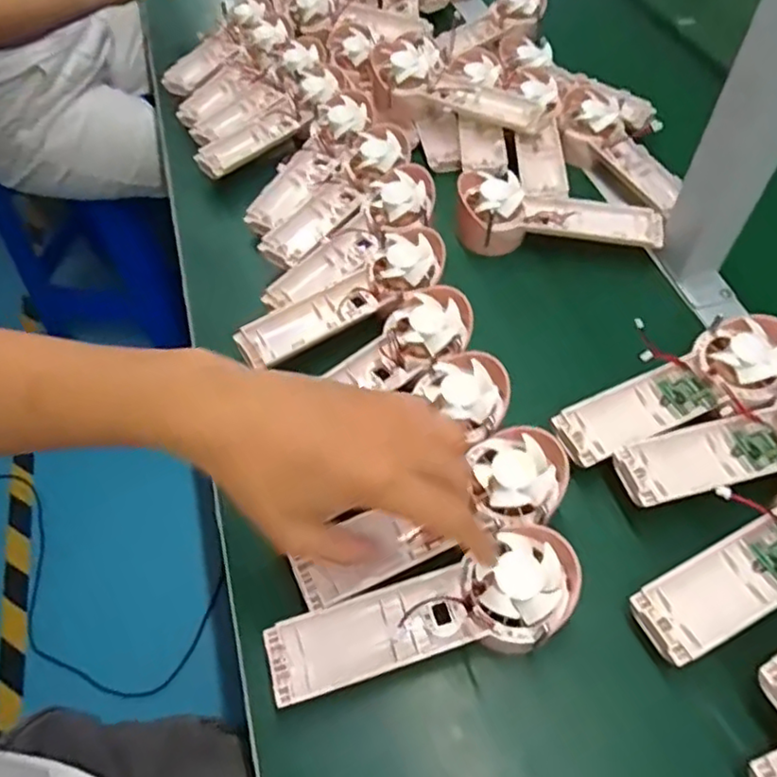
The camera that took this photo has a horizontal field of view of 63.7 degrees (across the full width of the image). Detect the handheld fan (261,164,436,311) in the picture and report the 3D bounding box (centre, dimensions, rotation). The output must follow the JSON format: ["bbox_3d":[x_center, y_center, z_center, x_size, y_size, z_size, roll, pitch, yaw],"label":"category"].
[{"bbox_3d":[-0.030,-0.124,0.532,0.176,0.029,0.059,-41,62,-7],"label":"handheld fan"}]

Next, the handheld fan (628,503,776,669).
[{"bbox_3d":[0.224,0.098,0.360,0.173,0.033,0.057,-25,59,-15],"label":"handheld fan"}]

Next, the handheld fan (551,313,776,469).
[{"bbox_3d":[0.198,0.002,0.429,0.173,0.034,0.059,-22,58,-13],"label":"handheld fan"}]

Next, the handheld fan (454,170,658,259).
[{"bbox_3d":[0.148,-0.154,0.550,0.173,0.049,0.058,4,56,4],"label":"handheld fan"}]

